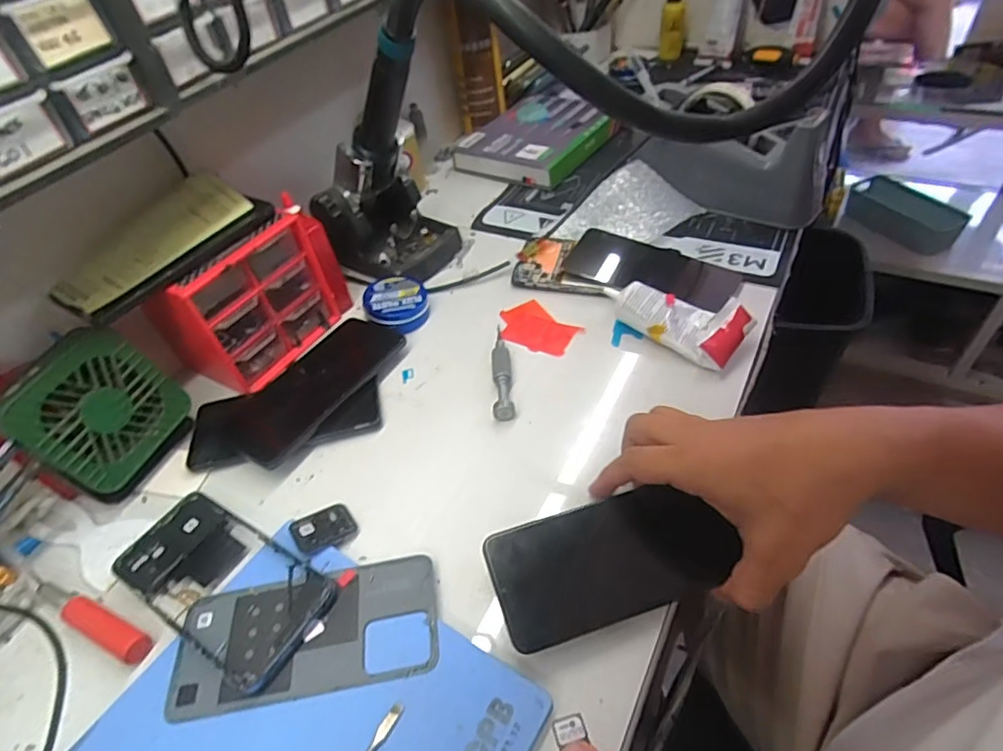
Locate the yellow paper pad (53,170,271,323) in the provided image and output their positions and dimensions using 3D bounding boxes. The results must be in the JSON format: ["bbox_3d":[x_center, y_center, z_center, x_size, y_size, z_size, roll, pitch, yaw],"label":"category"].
[{"bbox_3d":[-0.267,-0.106,0.446,0.075,0.035,0.163,17,52,22],"label":"yellow paper pad"}]

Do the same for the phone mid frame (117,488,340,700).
[{"bbox_3d":[-0.191,0.137,0.380,0.167,0.010,0.075,17,52,30],"label":"phone mid frame"}]

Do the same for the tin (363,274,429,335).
[{"bbox_3d":[-0.102,-0.073,0.550,0.059,0.023,0.061,-3,47,4],"label":"tin"}]

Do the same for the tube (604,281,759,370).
[{"bbox_3d":[0.149,-0.052,0.489,0.123,0.036,0.052,31,58,30],"label":"tube"}]

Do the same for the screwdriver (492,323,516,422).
[{"bbox_3d":[-0.001,-0.008,0.487,0.017,0.015,0.108,-7,47,1],"label":"screwdriver"}]

